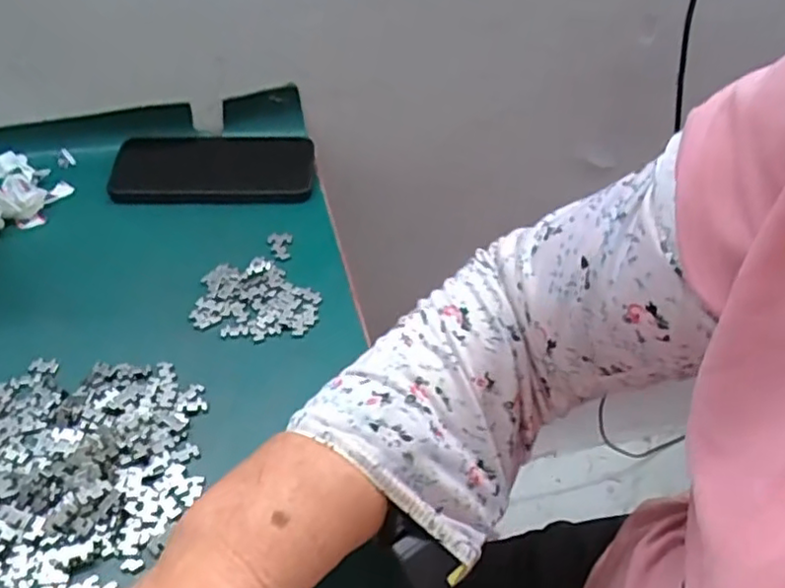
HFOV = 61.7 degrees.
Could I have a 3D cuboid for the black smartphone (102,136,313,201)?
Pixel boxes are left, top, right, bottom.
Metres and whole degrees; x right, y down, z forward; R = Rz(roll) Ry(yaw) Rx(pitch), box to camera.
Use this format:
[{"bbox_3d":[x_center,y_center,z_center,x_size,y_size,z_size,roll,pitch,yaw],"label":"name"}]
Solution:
[{"bbox_3d":[-0.151,-0.106,0.555,0.163,0.014,0.082,1,46,-2],"label":"black smartphone"}]

